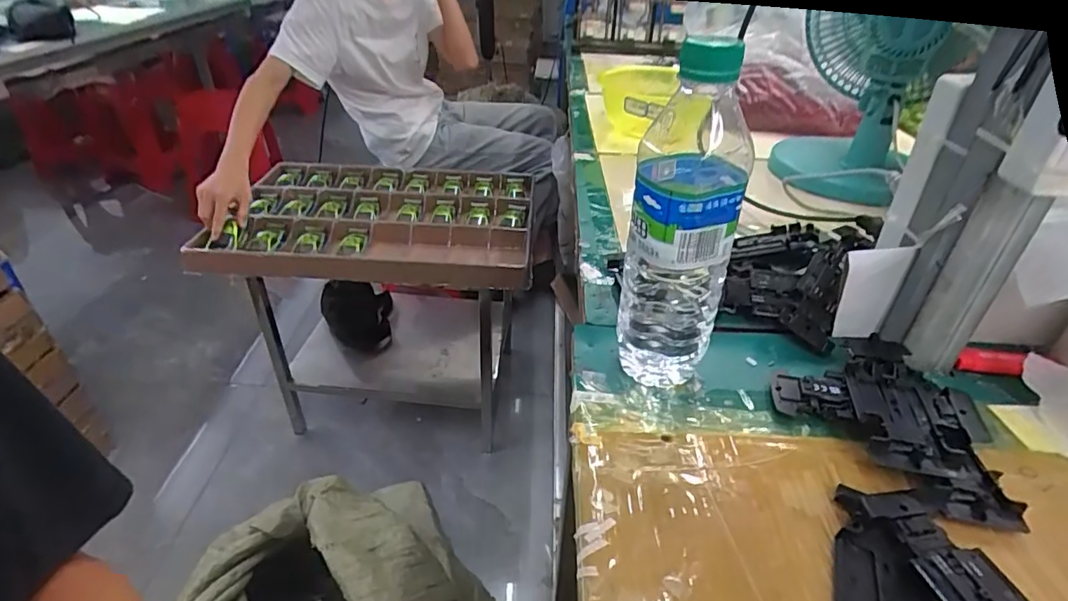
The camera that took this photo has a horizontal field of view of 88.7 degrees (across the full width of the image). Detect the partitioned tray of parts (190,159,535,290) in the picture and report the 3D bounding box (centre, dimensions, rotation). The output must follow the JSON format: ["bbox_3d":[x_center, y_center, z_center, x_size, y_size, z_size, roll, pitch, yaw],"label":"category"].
[{"bbox_3d":[-0.323,-0.174,1.165,0.633,0.076,0.455,1,34,0],"label":"partitioned tray of parts"}]

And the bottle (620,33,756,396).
[{"bbox_3d":[0.093,-0.035,0.355,0.065,0.208,0.062,7,35,8],"label":"bottle"}]

